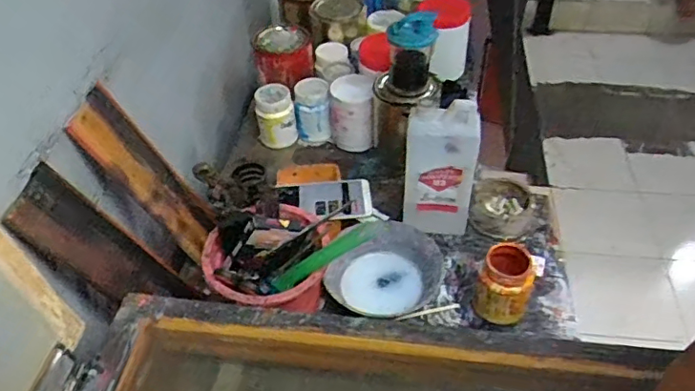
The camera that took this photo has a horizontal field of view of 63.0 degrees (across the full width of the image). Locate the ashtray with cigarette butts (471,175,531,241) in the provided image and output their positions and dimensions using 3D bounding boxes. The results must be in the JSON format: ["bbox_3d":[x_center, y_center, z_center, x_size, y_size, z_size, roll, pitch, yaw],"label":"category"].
[{"bbox_3d":[0.232,0.022,0.859,0.091,0.040,0.096,5,46,7],"label":"ashtray with cigarette butts"}]

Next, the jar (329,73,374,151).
[{"bbox_3d":[0.011,-0.138,1.002,0.076,0.124,0.079,-3,45,-1],"label":"jar"}]

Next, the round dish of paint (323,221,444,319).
[{"bbox_3d":[0.050,0.108,0.770,0.146,0.054,0.148,-1,45,1],"label":"round dish of paint"}]

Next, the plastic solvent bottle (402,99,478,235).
[{"bbox_3d":[0.132,-0.031,0.799,0.098,0.211,0.042,4,46,7],"label":"plastic solvent bottle"}]

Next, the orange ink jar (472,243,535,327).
[{"bbox_3d":[0.200,0.115,0.721,0.066,0.097,0.059,15,48,17],"label":"orange ink jar"}]

